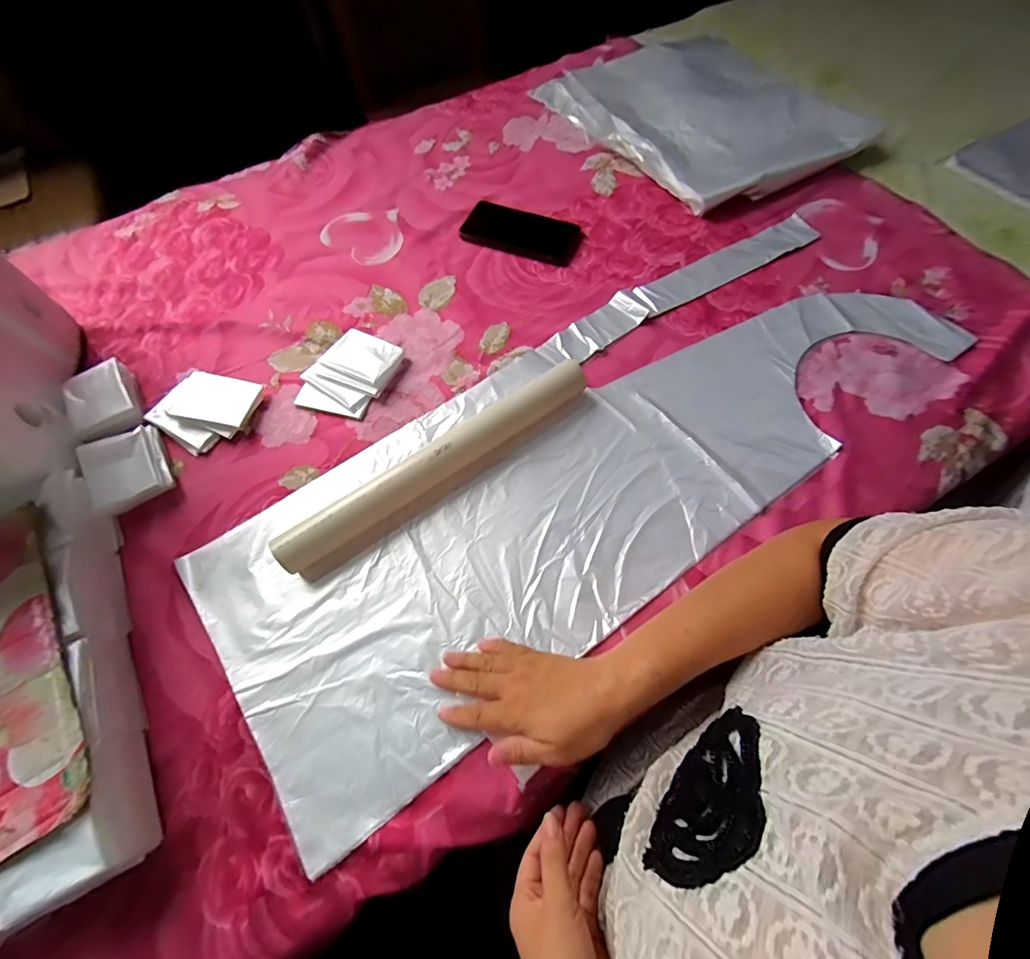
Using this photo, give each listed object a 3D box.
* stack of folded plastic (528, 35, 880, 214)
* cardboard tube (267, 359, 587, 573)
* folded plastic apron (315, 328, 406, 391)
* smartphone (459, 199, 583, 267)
[{"bbox_3d":[0.282,-0.600,0.718,0.333,0.058,0.444,-27,68,-10],"label":"stack of folded plastic"},{"bbox_3d":[-0.075,-0.020,0.461,0.356,0.042,0.033,-34,69,-12],"label":"cardboard tube"},{"bbox_3d":[-0.184,-0.148,0.537,0.091,0.019,0.066,26,69,13],"label":"folded plastic apron"},{"bbox_3d":[0.012,-0.359,0.635,0.165,0.011,0.088,22,69,11],"label":"smartphone"}]

